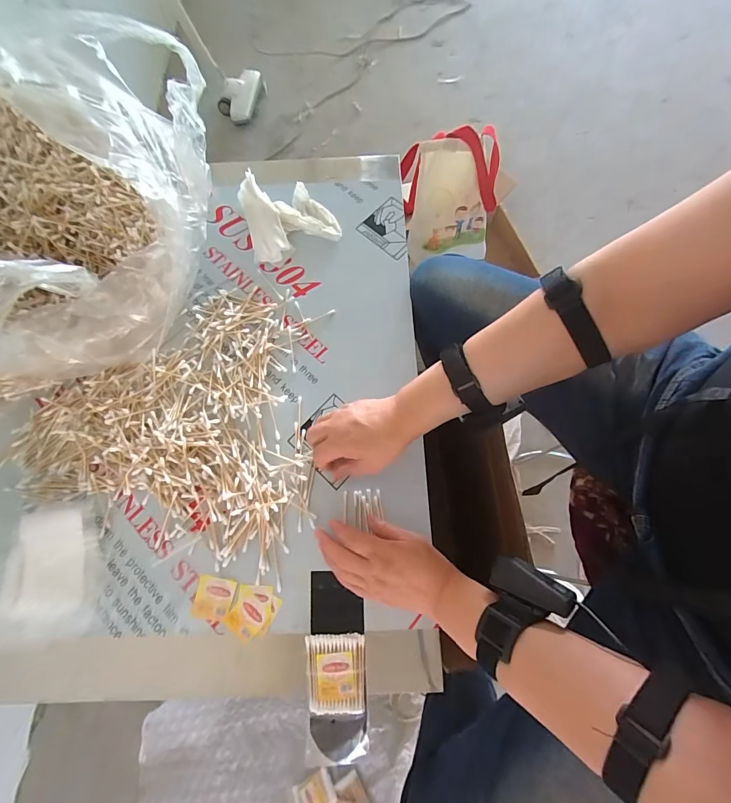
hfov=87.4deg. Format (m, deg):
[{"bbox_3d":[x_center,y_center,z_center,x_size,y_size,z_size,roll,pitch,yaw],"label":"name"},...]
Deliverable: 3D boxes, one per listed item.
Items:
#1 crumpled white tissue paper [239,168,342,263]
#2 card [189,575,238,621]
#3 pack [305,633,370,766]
[{"bbox_3d":[-0.121,-0.297,0.607,0.141,0.042,0.141,-17,72,-4],"label":"crumpled white tissue paper"},{"bbox_3d":[-0.178,0.230,0.447,0.045,0.004,0.045,8,72,4],"label":"card"},{"bbox_3d":[-0.031,0.319,0.410,0.063,0.009,0.121,-2,72,1],"label":"pack"}]

